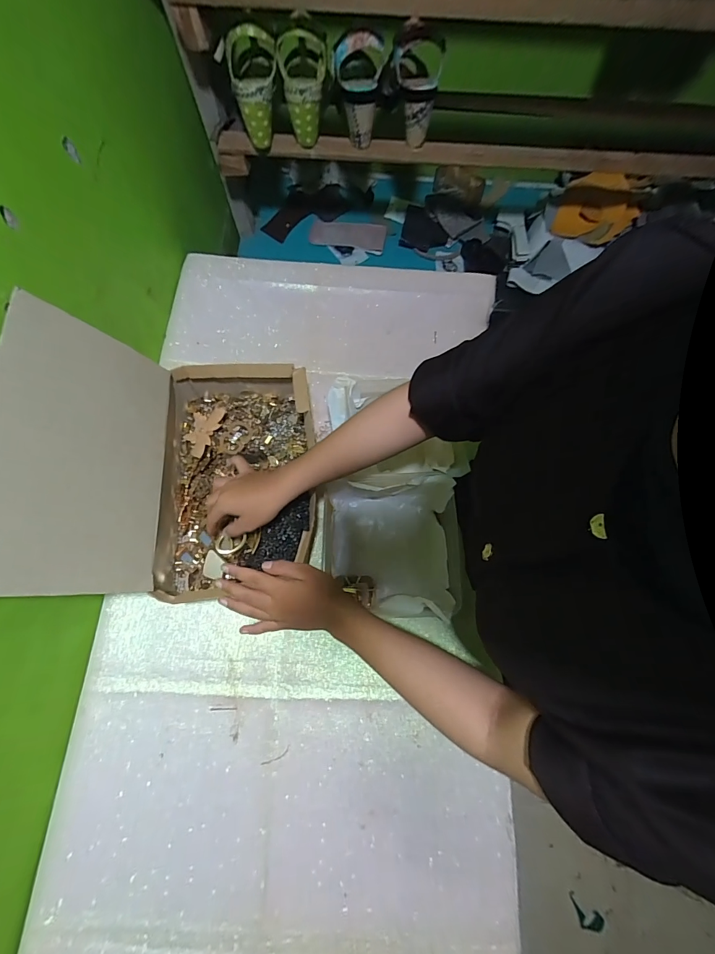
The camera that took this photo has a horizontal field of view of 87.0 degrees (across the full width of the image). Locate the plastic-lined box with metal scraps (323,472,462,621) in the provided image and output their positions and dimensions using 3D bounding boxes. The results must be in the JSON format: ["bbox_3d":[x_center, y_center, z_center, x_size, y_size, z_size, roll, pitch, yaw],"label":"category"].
[{"bbox_3d":[0.048,0.098,0.562,0.193,0.076,0.201,0,73,-2],"label":"plastic-lined box with metal scraps"}]

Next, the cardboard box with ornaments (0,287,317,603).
[{"bbox_3d":[-0.214,-0.024,0.476,0.293,0.276,0.324,-5,73,-3],"label":"cardboard box with ornaments"}]

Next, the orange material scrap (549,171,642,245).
[{"bbox_3d":[0.546,-0.612,0.856,0.166,0.019,0.154,17,94,10],"label":"orange material scrap"}]

